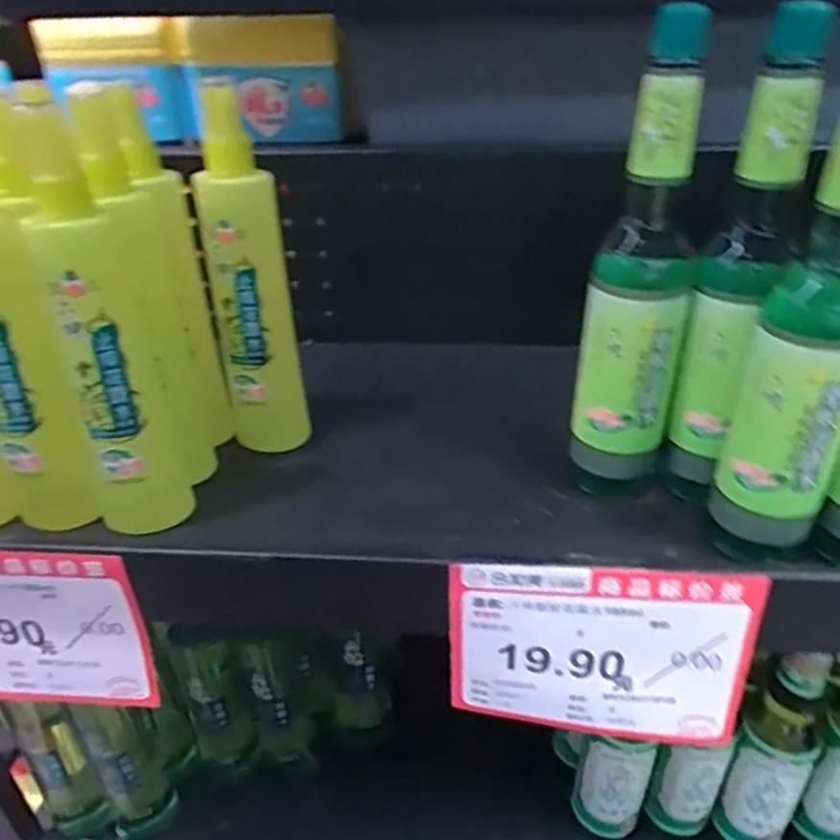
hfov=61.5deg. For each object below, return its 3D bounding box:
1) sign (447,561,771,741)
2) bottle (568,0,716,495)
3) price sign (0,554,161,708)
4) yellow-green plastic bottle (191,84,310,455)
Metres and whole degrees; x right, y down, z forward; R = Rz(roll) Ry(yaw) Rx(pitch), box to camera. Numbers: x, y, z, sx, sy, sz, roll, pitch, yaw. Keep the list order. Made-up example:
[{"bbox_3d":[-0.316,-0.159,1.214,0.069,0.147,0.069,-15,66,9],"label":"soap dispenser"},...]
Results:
[{"bbox_3d":[0.086,0.115,0.346,0.141,0.101,0.007,2,26,6],"label":"sign"},{"bbox_3d":[0.110,-0.064,0.356,0.052,0.234,0.043,14,37,19],"label":"bottle"},{"bbox_3d":[-0.215,0.111,0.373,0.142,0.107,0.007,2,29,4],"label":"price sign"},{"bbox_3d":[-0.095,-0.074,0.403,0.046,0.203,0.040,-7,35,-9],"label":"yellow-green plastic bottle"}]

